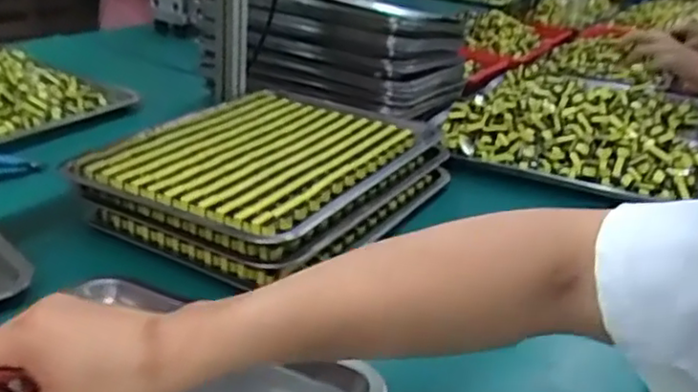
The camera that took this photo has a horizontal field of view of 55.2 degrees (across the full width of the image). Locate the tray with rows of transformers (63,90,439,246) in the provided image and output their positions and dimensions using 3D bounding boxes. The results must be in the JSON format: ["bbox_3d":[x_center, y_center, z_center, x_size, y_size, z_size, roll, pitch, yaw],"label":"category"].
[{"bbox_3d":[-0.076,-0.060,0.775,0.263,0.022,0.407,18,27,26],"label":"tray with rows of transformers"}]

